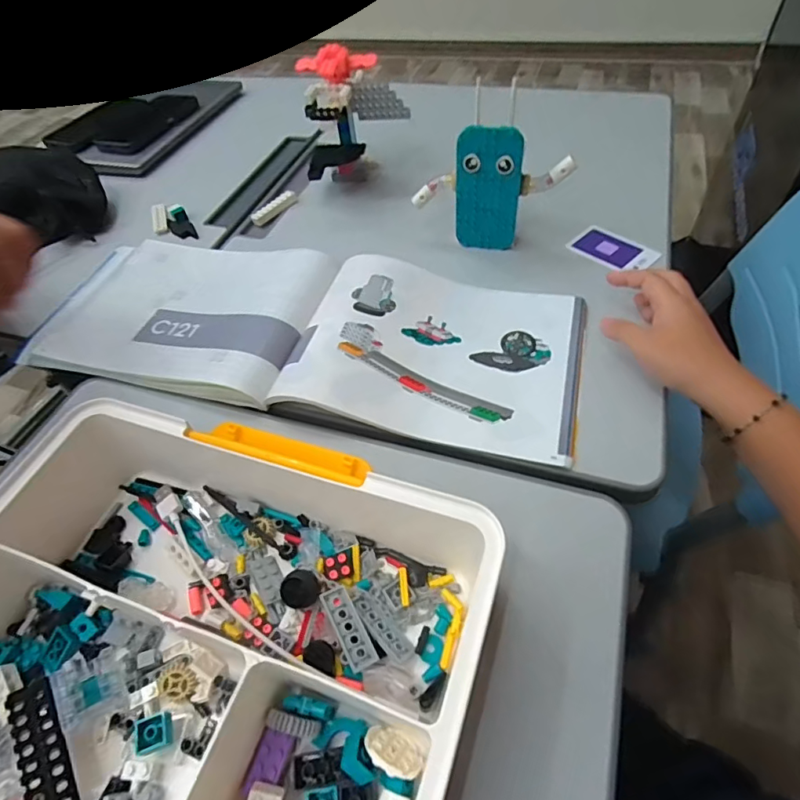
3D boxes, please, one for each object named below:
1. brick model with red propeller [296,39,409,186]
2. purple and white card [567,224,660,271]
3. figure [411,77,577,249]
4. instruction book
[{"bbox_3d":[-0.053,-0.333,0.608,0.124,0.143,0.103,-6,49,1],"label":"brick model with red propeller"},{"bbox_3d":[0.223,-0.158,0.530,0.058,0.007,0.080,-30,54,-22],"label":"purple and white card"},{"bbox_3d":[0.092,-0.227,0.501,0.151,0.148,0.047,8,50,13],"label":"figure"},{"bbox_3d":[-0.094,-0.081,0.478,0.510,0.021,0.210,12,51,16],"label":"instruction book"}]

